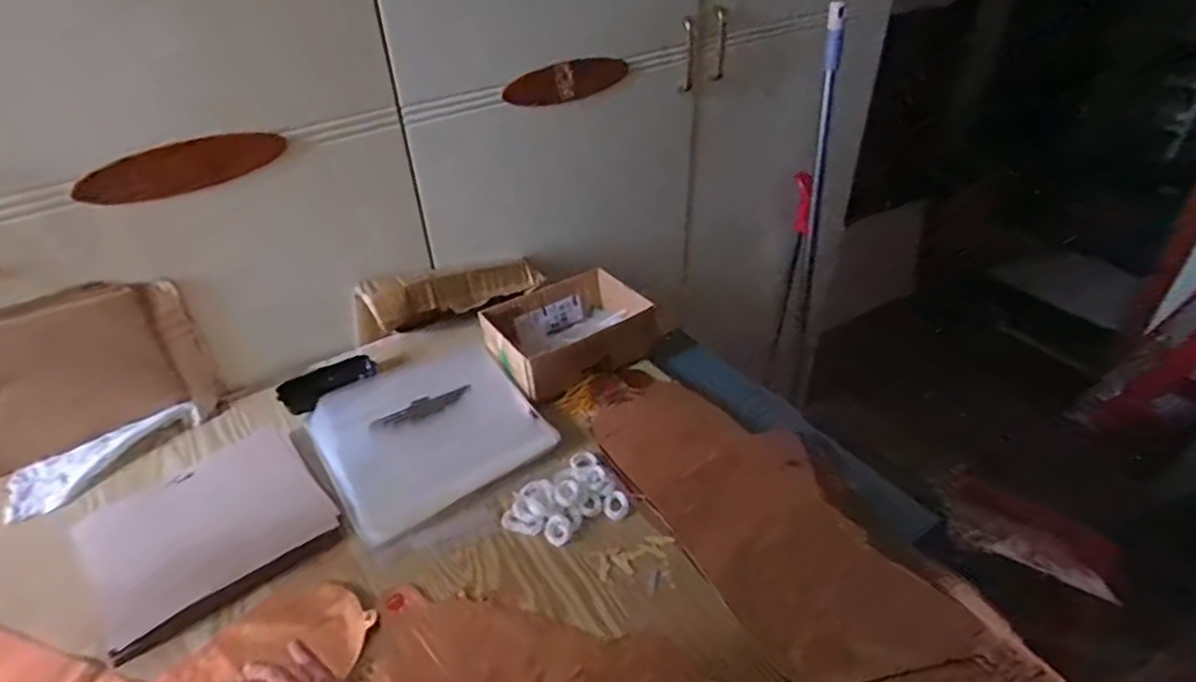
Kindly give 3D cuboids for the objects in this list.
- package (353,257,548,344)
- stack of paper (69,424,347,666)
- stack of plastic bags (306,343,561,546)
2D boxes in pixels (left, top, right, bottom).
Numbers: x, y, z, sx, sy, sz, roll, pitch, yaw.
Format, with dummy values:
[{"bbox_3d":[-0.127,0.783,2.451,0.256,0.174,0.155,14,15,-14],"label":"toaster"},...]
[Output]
[{"bbox_3d":[-0.209,-0.072,0.901,0.257,0.065,0.069,-17,42,-19],"label":"package"},{"bbox_3d":[-0.376,0.176,0.633,0.198,0.017,0.182,-27,47,-28],"label":"stack of paper"},{"bbox_3d":[-0.197,0.095,0.747,0.225,0.016,0.229,-24,46,-25],"label":"stack of plastic bags"}]

